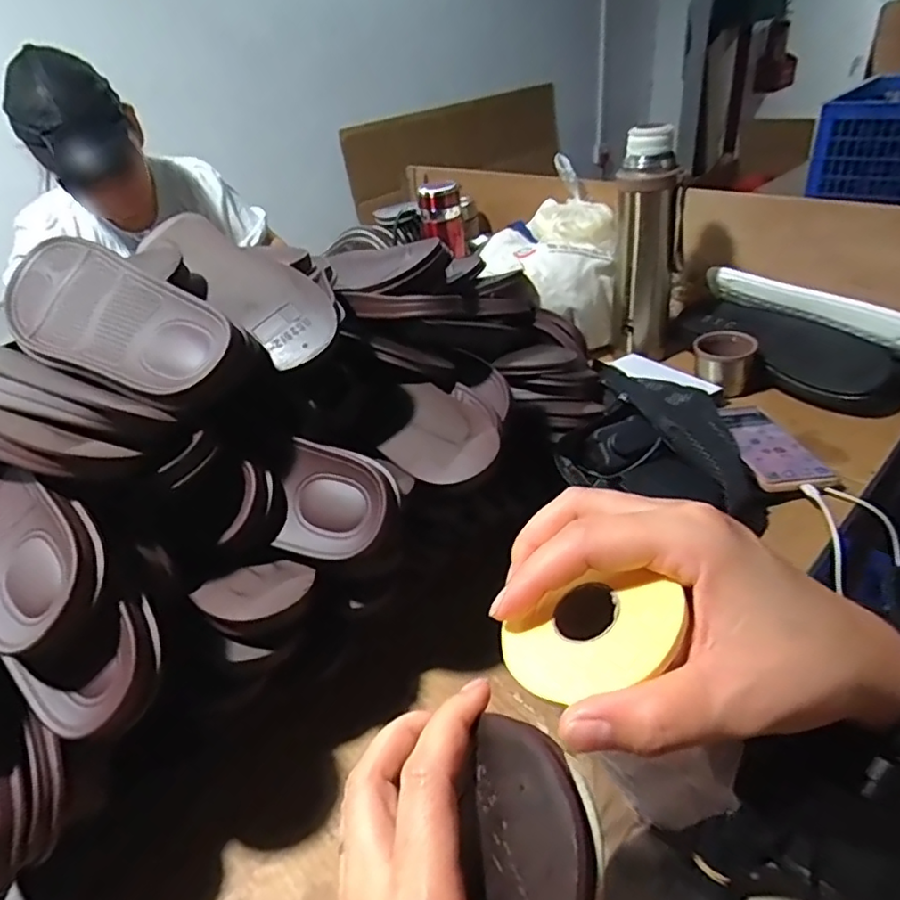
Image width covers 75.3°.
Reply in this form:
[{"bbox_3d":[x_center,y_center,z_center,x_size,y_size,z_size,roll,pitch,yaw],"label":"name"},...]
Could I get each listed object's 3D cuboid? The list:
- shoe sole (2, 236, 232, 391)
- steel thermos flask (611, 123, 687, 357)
[{"bbox_3d":[-0.263,-0.100,0.447,0.249,0.028,0.091,25,74,27],"label":"shoe sole"},{"bbox_3d":[0.270,-0.276,0.796,0.084,0.280,0.087,10,38,22],"label":"steel thermos flask"}]

